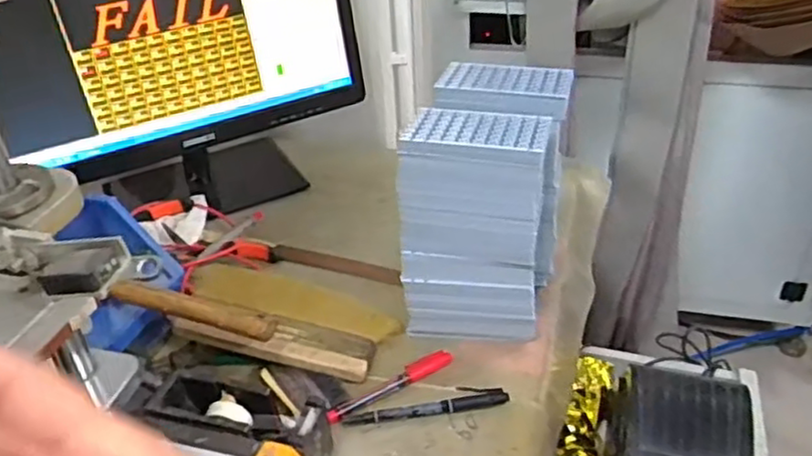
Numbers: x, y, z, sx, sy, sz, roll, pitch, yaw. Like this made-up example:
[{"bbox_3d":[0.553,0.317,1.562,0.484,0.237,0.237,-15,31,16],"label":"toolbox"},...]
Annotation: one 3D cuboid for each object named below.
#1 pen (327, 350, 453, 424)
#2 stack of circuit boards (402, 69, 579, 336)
[{"bbox_3d":[-0.011,0.135,0.605,0.128,0.015,0.017,-25,41,-29],"label":"pen"},{"bbox_3d":[0.075,-0.023,0.641,0.117,0.202,0.150,10,36,16],"label":"stack of circuit boards"}]

